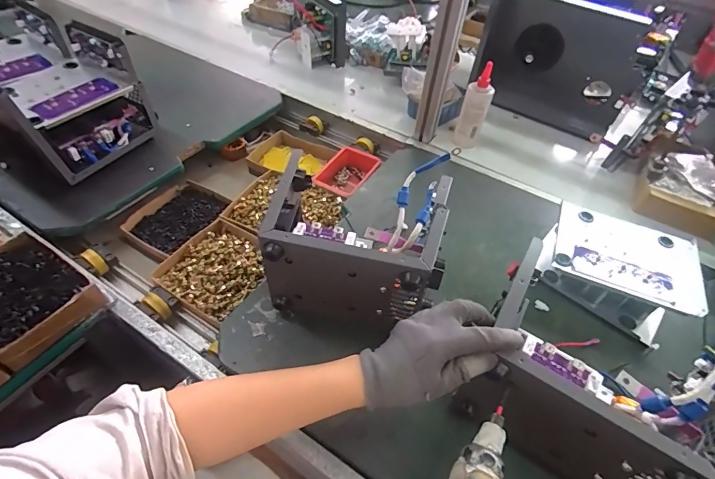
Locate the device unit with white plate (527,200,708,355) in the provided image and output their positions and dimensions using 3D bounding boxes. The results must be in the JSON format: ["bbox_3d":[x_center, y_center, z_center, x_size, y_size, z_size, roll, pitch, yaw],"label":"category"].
[{"bbox_3d":[0.399,0.043,0.607,0.214,0.073,0.171,31,54,21],"label":"device unit with white plate"}]

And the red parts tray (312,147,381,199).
[{"bbox_3d":[-0.020,-0.134,0.858,0.112,0.051,0.150,21,51,14],"label":"red parts tray"}]

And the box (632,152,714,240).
[{"bbox_3d":[0.642,-0.093,0.763,0.153,0.075,0.150,29,53,20],"label":"box"}]

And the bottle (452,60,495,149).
[{"bbox_3d":[0.246,-0.272,0.821,0.056,0.163,0.049,19,50,13],"label":"bottle"}]

